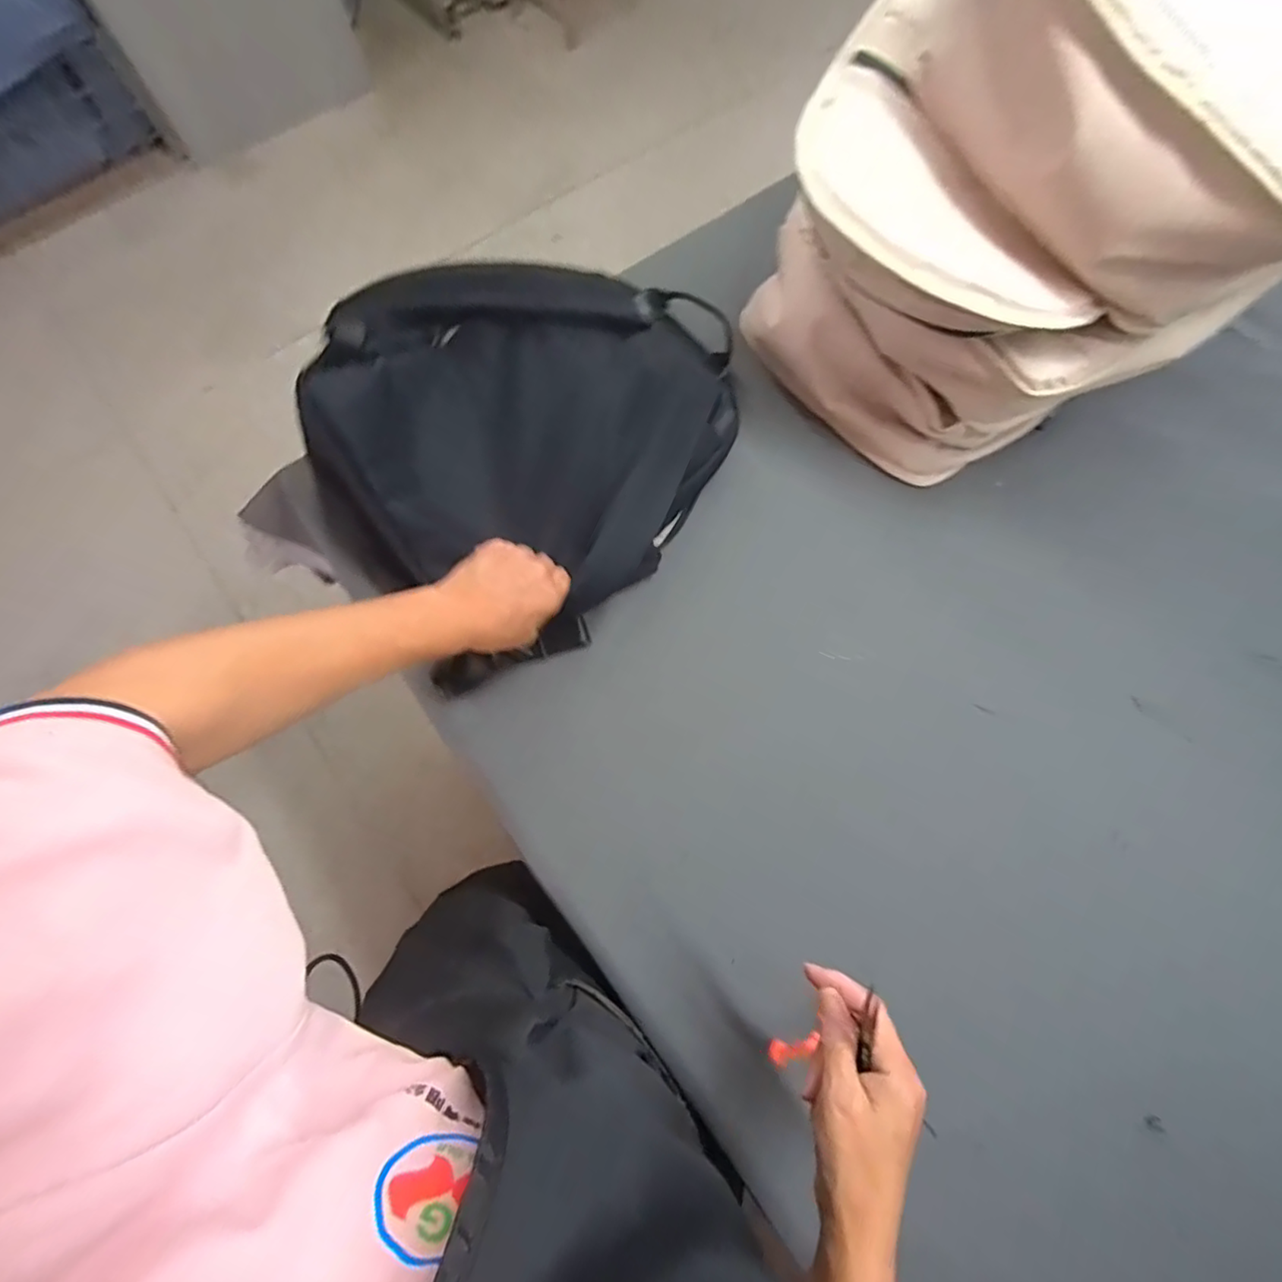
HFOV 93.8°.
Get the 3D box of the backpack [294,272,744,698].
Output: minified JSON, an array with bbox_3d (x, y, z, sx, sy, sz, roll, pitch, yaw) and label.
[{"bbox_3d":[-0.108,-0.203,0.560,0.333,0.100,0.404,36,75,11],"label":"backpack"}]

